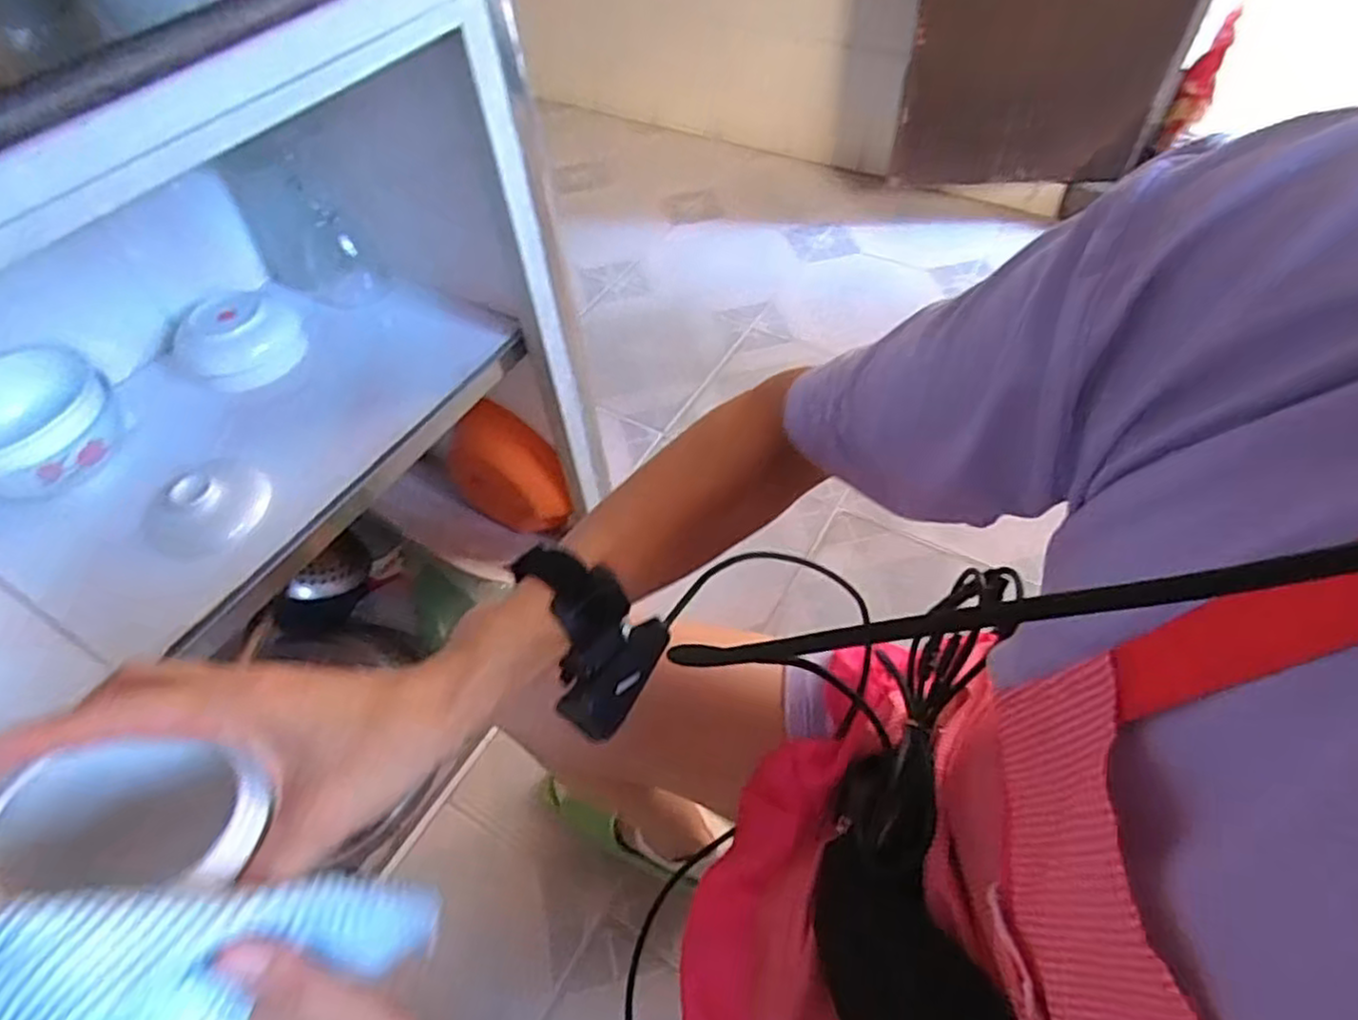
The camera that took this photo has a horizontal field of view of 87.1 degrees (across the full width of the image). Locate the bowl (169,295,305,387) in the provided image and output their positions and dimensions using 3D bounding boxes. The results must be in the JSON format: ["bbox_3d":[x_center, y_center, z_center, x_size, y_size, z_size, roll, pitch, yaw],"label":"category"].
[{"bbox_3d":[-0.431,-0.171,0.688,0.113,0.064,0.092,-36,58,-21],"label":"bowl"}]

